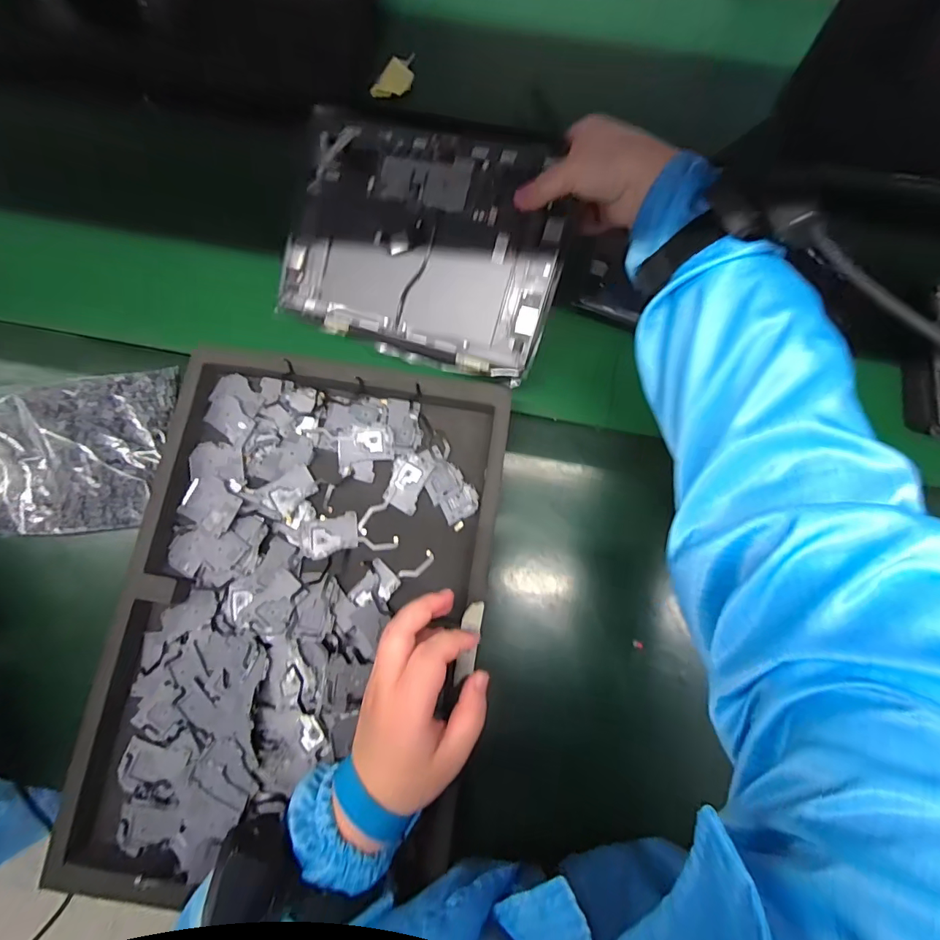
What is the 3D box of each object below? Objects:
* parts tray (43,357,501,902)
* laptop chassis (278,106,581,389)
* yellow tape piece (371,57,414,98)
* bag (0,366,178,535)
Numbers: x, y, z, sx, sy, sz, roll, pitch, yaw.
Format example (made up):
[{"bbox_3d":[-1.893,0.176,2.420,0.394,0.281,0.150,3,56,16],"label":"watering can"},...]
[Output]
[{"bbox_3d":[-0.130,0.106,0.371,0.281,0.042,0.400,7,74,1],"label":"parts tray"},{"bbox_3d":[-0.048,-0.195,0.404,0.251,0.009,0.182,20,104,14],"label":"laptop chassis"},{"bbox_3d":[-0.091,-0.461,0.544,0.034,0.010,0.055,24,76,6],"label":"yellow tape piece"},{"bbox_3d":[-0.392,-0.017,0.419,0.216,0.027,0.145,-3,75,-1],"label":"bag"}]

